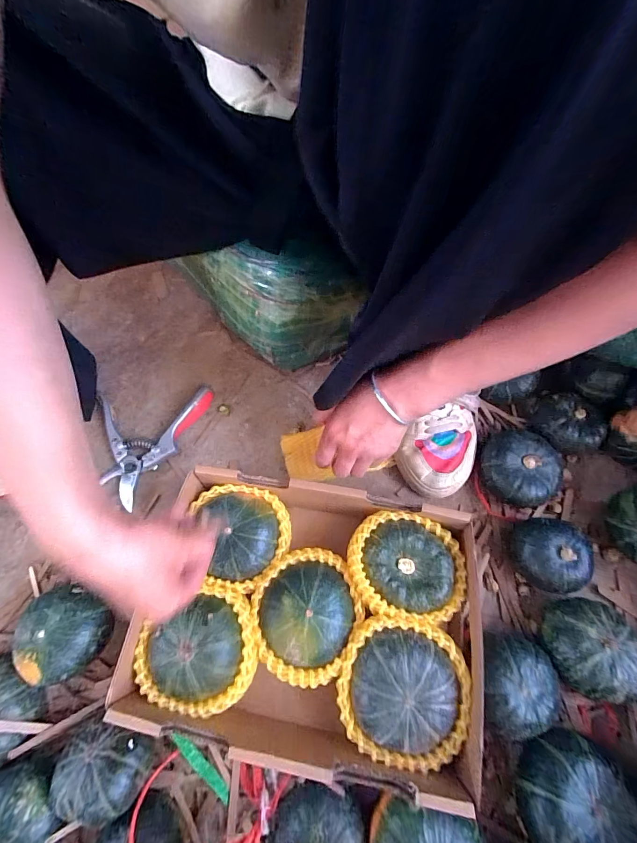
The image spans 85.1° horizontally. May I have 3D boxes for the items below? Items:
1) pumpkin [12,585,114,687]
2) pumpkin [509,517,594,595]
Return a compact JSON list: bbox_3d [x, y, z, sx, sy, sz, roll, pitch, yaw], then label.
[{"bbox_3d":[-0.250,0.212,0.353,0.076,0.059,0.080,-1,66,3],"label":"pumpkin"},{"bbox_3d":[0.246,0.138,0.365,0.071,0.044,0.073,-7,66,-1],"label":"pumpkin"}]

